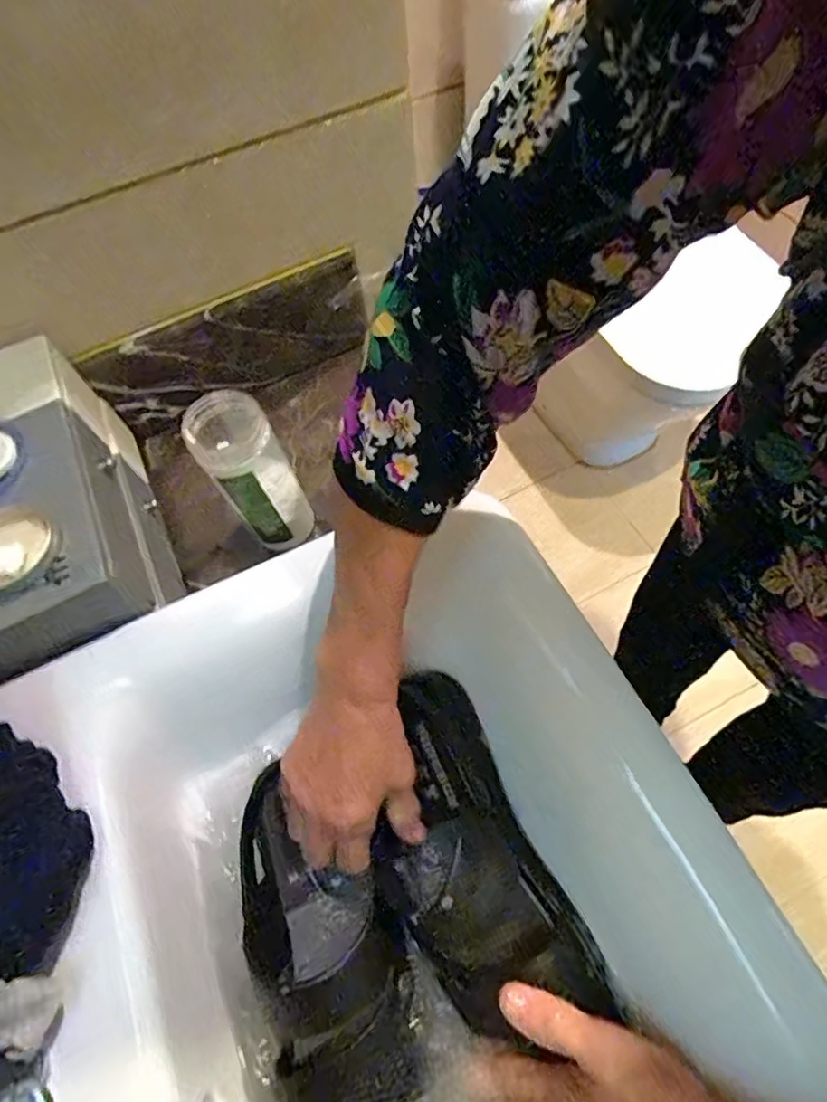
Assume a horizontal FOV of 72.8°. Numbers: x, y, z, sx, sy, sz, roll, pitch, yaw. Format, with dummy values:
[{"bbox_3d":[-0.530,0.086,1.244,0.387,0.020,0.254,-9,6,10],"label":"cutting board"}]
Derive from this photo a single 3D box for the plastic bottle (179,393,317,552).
[{"bbox_3d":[-0.127,-0.059,0.452,0.057,0.132,0.066,-37,70,-12],"label":"plastic bottle"}]

